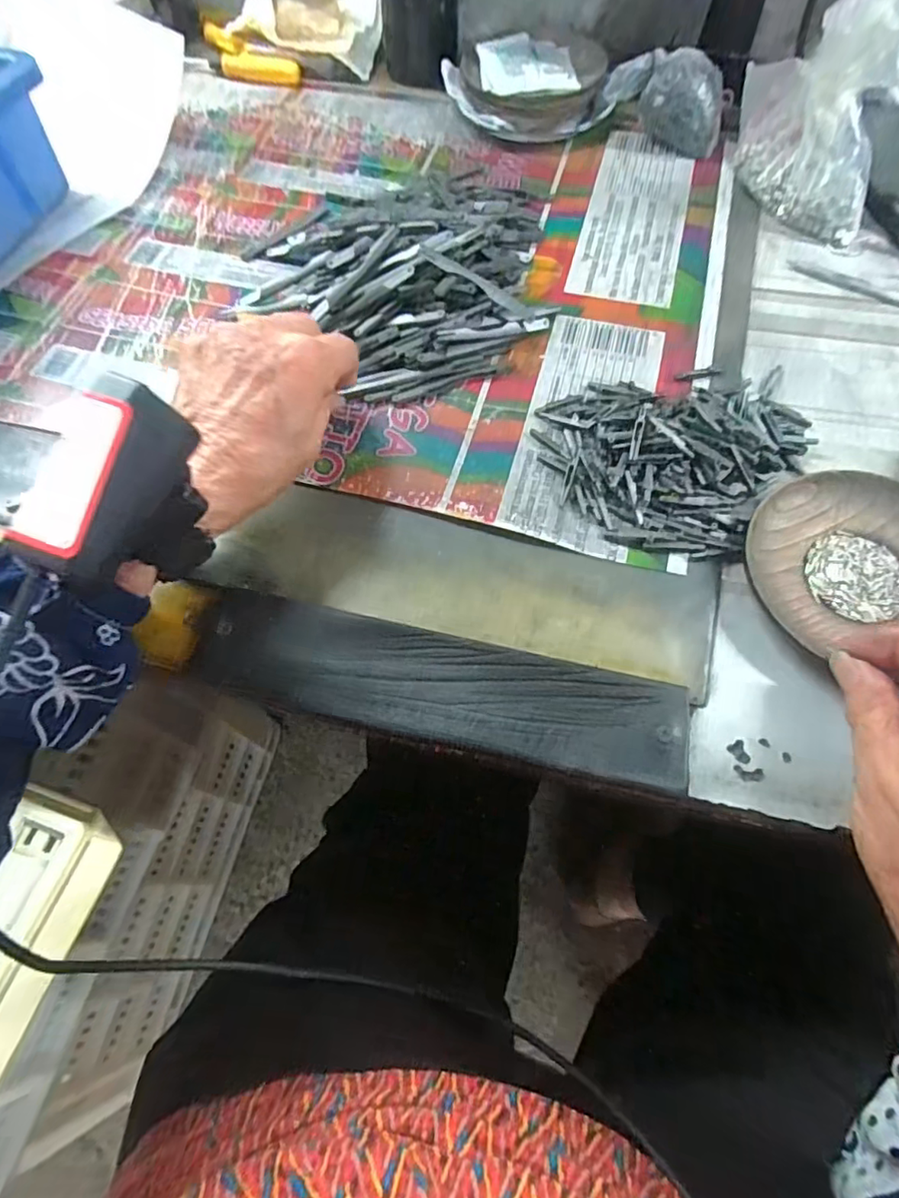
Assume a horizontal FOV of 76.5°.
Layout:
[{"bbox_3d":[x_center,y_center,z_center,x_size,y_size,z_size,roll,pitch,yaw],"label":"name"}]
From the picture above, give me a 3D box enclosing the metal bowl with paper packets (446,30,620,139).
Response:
[{"bbox_3d":[0.071,-0.426,0.473,0.126,0.034,0.112,-28,67,-13],"label":"metal bowl with paper packets"}]

